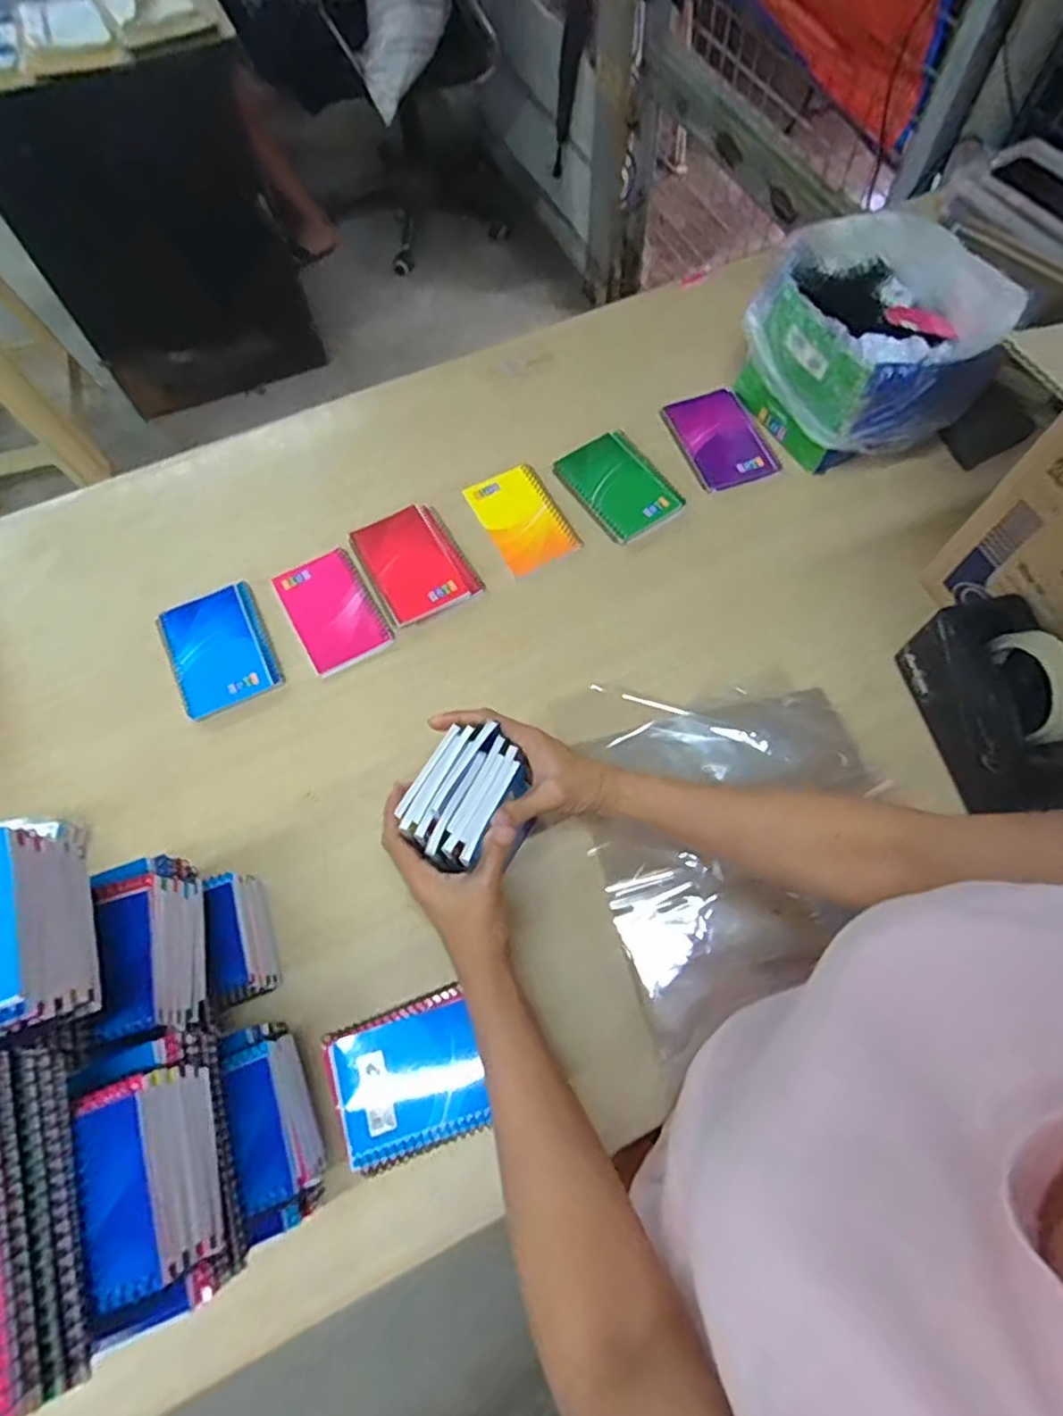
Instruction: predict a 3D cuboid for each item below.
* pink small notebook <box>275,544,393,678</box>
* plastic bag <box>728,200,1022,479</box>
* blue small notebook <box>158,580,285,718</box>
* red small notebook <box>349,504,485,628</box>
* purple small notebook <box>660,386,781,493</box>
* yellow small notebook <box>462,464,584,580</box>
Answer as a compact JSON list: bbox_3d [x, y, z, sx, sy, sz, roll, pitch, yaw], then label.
[{"bbox_3d":[-0.203,-0.102,0.680,0.082,0.008,0.132,-28,69,-10],"label":"pink small notebook"},{"bbox_3d":[0.358,-0.393,0.721,0.231,0.134,0.233,29,70,13],"label":"plastic bag"},{"bbox_3d":[-0.309,-0.060,0.661,0.095,0.012,0.131,-27,69,-10],"label":"blue small notebook"},{"bbox_3d":[-0.122,-0.153,0.694,0.095,0.010,0.130,-29,69,-11],"label":"red small notebook"},{"bbox_3d":[0.215,-0.310,0.760,0.093,0.014,0.133,-18,67,-6],"label":"purple small notebook"},{"bbox_3d":[-0.010,-0.208,0.727,0.082,0.005,0.130,-27,69,-10],"label":"yellow small notebook"}]

